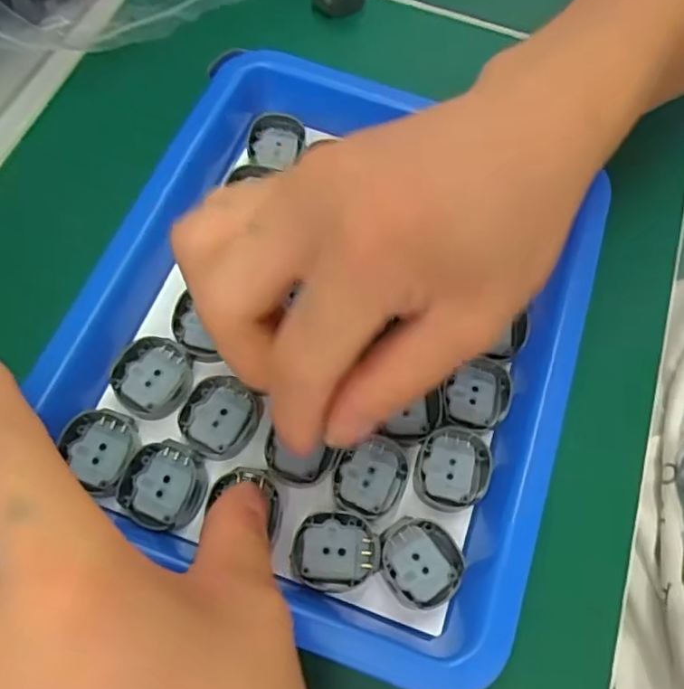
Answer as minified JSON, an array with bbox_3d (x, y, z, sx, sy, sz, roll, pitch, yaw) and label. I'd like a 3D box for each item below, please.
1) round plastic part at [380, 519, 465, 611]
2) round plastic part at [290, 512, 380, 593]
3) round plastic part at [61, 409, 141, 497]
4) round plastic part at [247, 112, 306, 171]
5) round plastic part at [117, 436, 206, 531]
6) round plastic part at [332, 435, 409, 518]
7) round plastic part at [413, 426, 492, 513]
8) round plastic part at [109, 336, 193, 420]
[{"bbox_3d":[0.026,0.072,0.202,0.026,0.006,0.027,0,68,0],"label":"round plastic part"},{"bbox_3d":[-0.002,0.069,0.202,0.028,0.004,0.025,9,69,4],"label":"round plastic part"},{"bbox_3d":[-0.085,0.036,0.210,0.024,0.005,0.027,18,70,7],"label":"round plastic part"},{"bbox_3d":[-0.029,-0.090,0.266,0.024,0.007,0.025,0,68,0],"label":"round plastic part"},{"bbox_3d":[-0.061,0.047,0.204,0.027,0.007,0.028,0,68,0],"label":"round plastic part"},{"bbox_3d":[0.010,0.046,0.213,0.023,0.004,0.028,19,70,7],"label":"round plastic part"},{"bbox_3d":[0.040,0.044,0.216,0.026,0.004,0.030,23,70,9],"label":"round plastic part"},{"bbox_3d":[-0.069,0.011,0.220,0.027,0.006,0.029,0,68,0],"label":"round plastic part"}]

